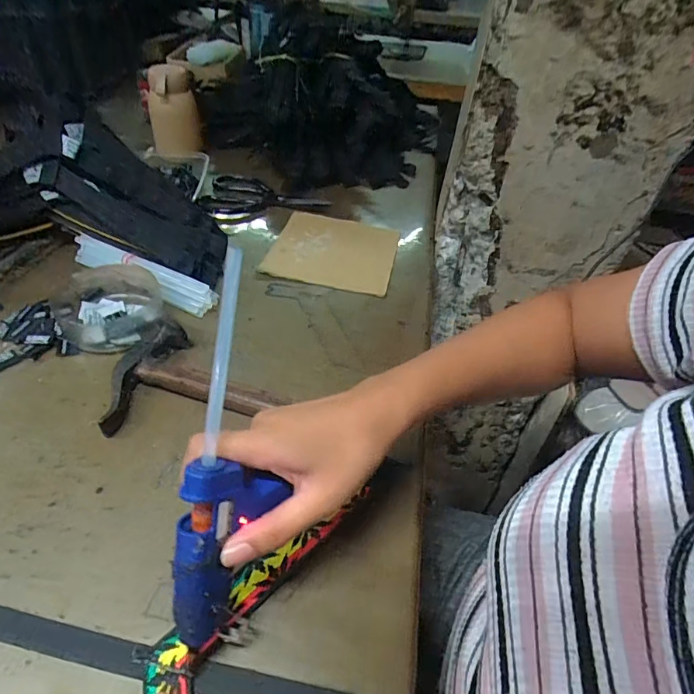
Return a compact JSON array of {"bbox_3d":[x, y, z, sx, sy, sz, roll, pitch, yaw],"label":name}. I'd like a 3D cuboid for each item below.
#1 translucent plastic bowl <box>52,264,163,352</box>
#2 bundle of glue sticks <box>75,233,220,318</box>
[{"bbox_3d":[-0.244,-0.045,0.471,0.098,0.033,0.113,-22,50,-27],"label":"translucent plastic bowl"},{"bbox_3d":[-0.229,-0.083,0.511,0.196,0.027,0.032,22,45,16],"label":"bundle of glue sticks"}]

